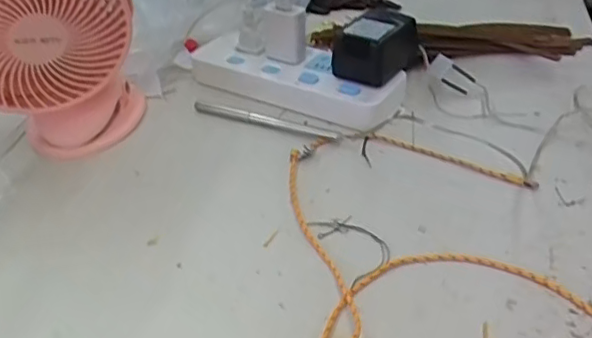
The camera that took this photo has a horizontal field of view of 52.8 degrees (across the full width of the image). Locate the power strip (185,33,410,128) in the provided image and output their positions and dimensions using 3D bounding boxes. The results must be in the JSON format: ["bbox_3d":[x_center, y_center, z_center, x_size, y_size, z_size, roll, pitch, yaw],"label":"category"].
[{"bbox_3d":[-0.003,-0.088,0.559,0.204,0.036,0.062,17,42,28],"label":"power strip"}]

